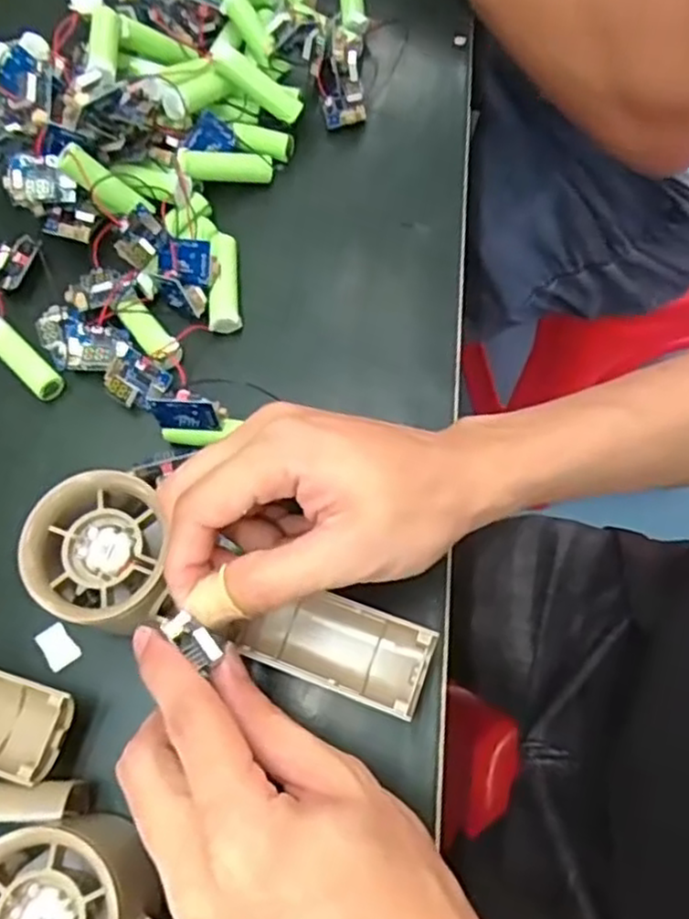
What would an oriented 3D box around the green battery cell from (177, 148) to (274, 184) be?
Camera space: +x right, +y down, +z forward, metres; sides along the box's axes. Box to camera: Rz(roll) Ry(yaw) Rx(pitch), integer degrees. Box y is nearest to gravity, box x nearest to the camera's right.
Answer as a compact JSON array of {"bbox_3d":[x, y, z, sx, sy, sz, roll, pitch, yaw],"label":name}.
[{"bbox_3d":[-0.062,-0.155,0.377,0.049,0.015,0.013,-3,68,-20],"label":"green battery cell"}]

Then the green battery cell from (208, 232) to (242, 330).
[{"bbox_3d":[-0.060,-0.088,0.355,0.015,0.012,0.050,-6,69,0],"label":"green battery cell"}]

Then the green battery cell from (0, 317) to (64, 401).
[{"bbox_3d":[-0.158,-0.049,0.353,0.051,0.015,0.016,42,76,16],"label":"green battery cell"}]

